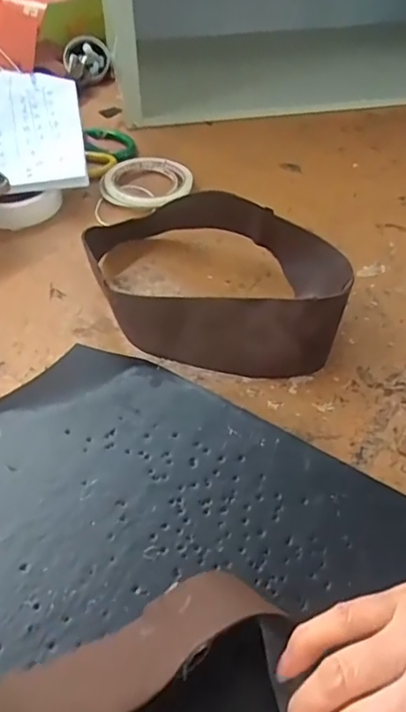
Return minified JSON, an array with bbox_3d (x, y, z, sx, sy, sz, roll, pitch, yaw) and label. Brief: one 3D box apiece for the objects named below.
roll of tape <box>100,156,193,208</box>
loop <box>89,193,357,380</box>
[{"bbox_3d":[-0.060,-0.187,0.627,0.093,0.017,0.100,13,48,11],"label":"roll of tape"},{"bbox_3d":[-0.002,-0.069,0.482,0.241,0.057,0.159,12,48,11],"label":"loop"}]

